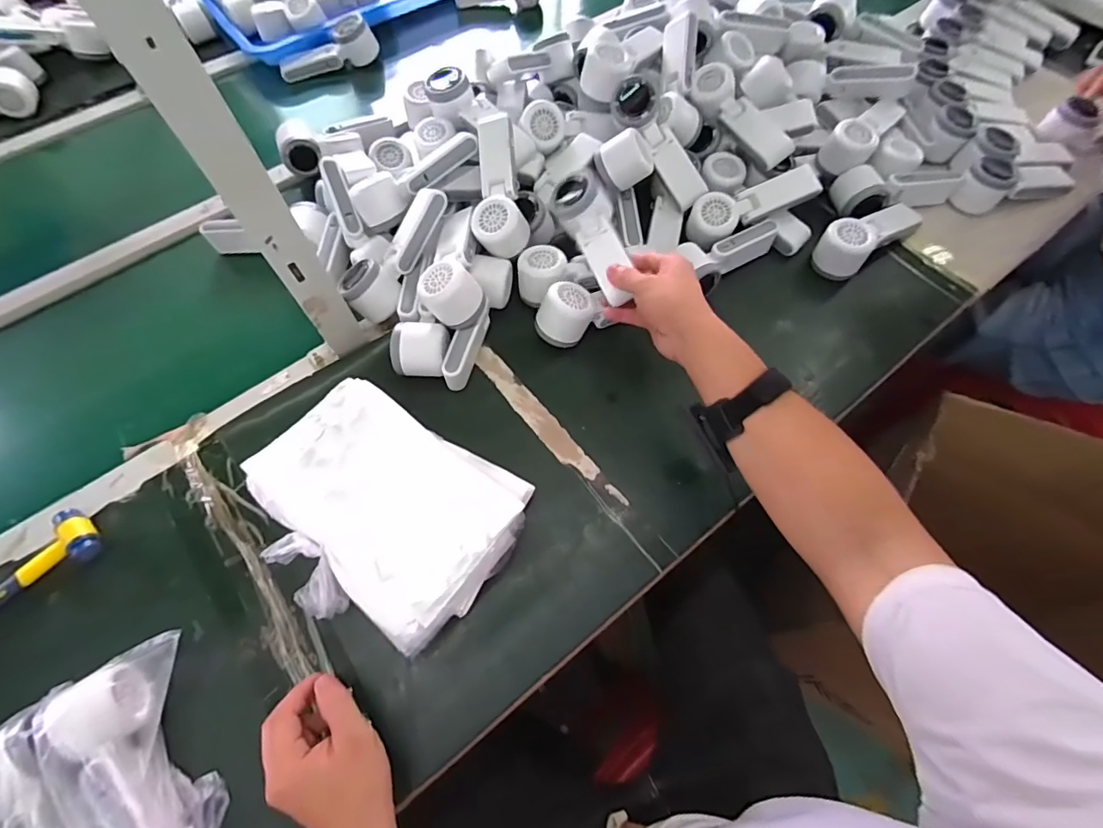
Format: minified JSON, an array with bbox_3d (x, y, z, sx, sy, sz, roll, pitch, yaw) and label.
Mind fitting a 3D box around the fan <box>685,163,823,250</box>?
[{"bbox_3d":[0.254,-0.269,0.645,0.168,0.043,0.063,-27,66,-11],"label":"fan"}]

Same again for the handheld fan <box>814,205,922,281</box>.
[{"bbox_3d":[0.404,-0.231,0.646,0.156,0.052,0.061,-34,67,-14],"label":"handheld fan"}]

